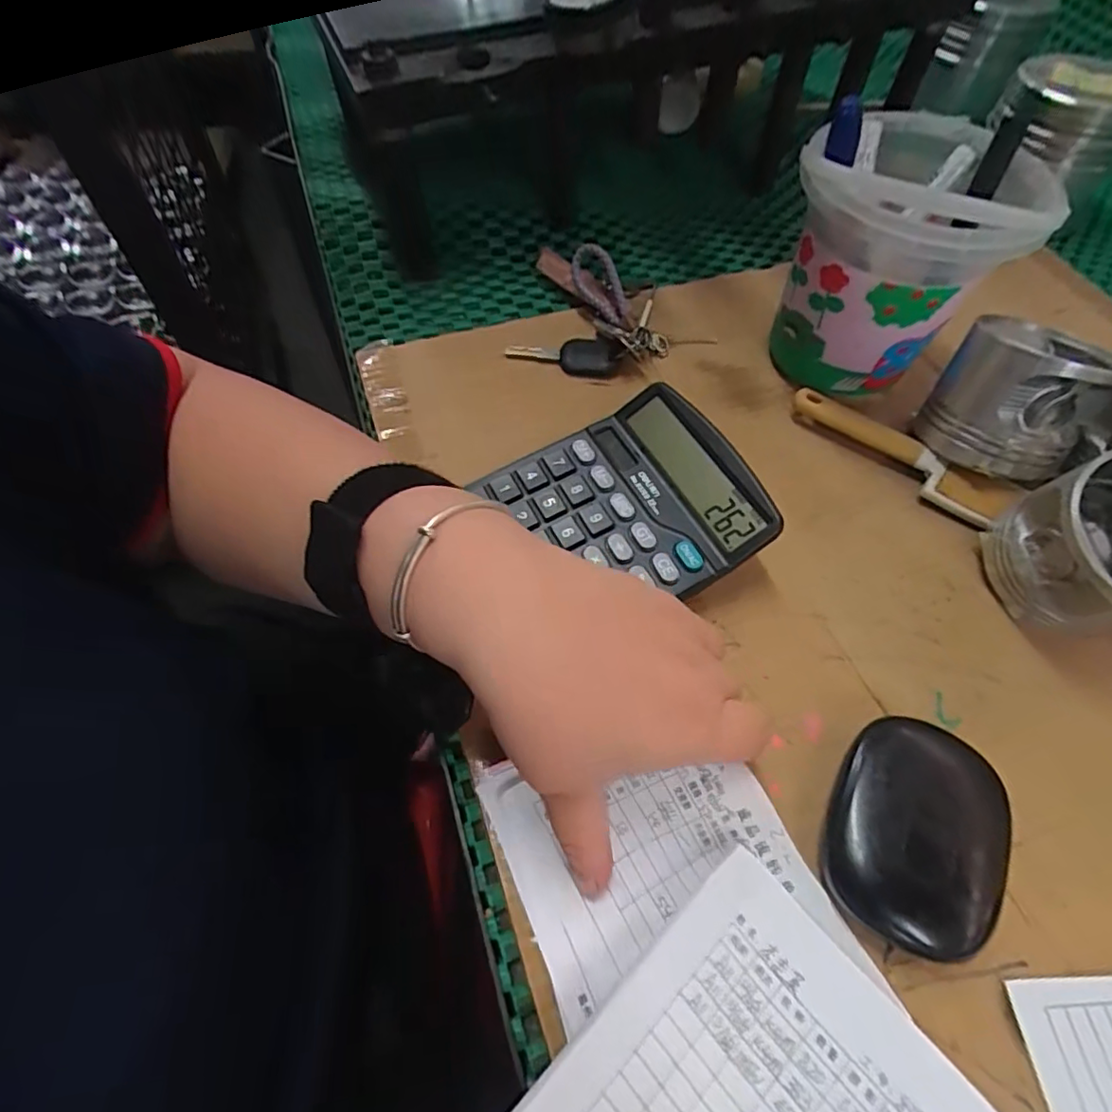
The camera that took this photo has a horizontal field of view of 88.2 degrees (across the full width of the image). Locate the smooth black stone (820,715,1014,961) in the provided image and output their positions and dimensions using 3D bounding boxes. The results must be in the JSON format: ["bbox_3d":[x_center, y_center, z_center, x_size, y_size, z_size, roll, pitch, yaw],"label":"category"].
[{"bbox_3d":[0.149,0.112,0.237,0.063,0.028,0.085,33,61,15],"label":"smooth black stone"}]

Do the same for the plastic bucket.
[{"bbox_3d":[0.200,-0.175,0.352,0.111,0.131,0.109,2,58,-3],"label":"plastic bucket"}]

